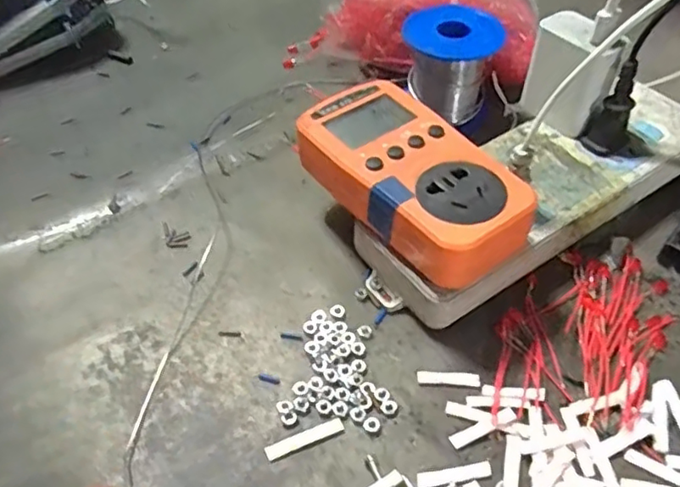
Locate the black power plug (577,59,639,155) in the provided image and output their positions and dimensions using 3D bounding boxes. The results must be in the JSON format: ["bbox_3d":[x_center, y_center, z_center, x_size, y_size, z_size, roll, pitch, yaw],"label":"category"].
[{"bbox_3d":[0.155,-0.076,0.333,0.024,0.049,0.020,26,55,23],"label":"black power plug"}]

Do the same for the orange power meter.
[{"bbox_3d":[0.035,-0.034,0.303,0.066,0.033,0.123,-30,54,-22],"label":"orange power meter"}]

